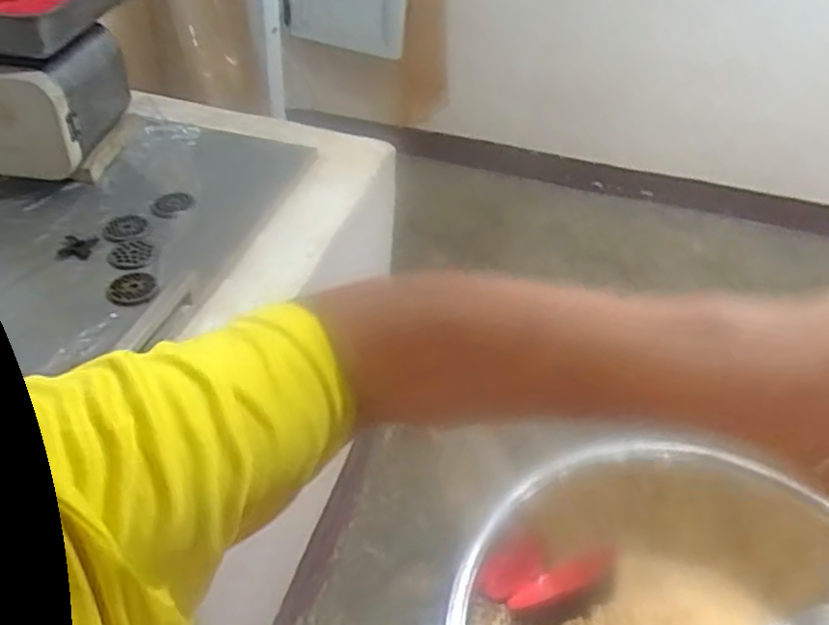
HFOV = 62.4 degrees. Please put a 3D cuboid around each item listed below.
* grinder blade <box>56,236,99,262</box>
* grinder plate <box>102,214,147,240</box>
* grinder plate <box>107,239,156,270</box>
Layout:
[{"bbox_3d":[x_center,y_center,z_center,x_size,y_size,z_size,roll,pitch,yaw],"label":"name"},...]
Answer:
[{"bbox_3d":[-0.513,-0.097,1.042,0.050,0.008,0.068,1,41,-5],"label":"grinder blade"},{"bbox_3d":[-0.456,-0.135,1.078,0.064,0.011,0.060,-9,43,-16],"label":"grinder plate"},{"bbox_3d":[-0.428,-0.087,1.037,0.066,0.008,0.065,3,41,-3],"label":"grinder plate"}]

